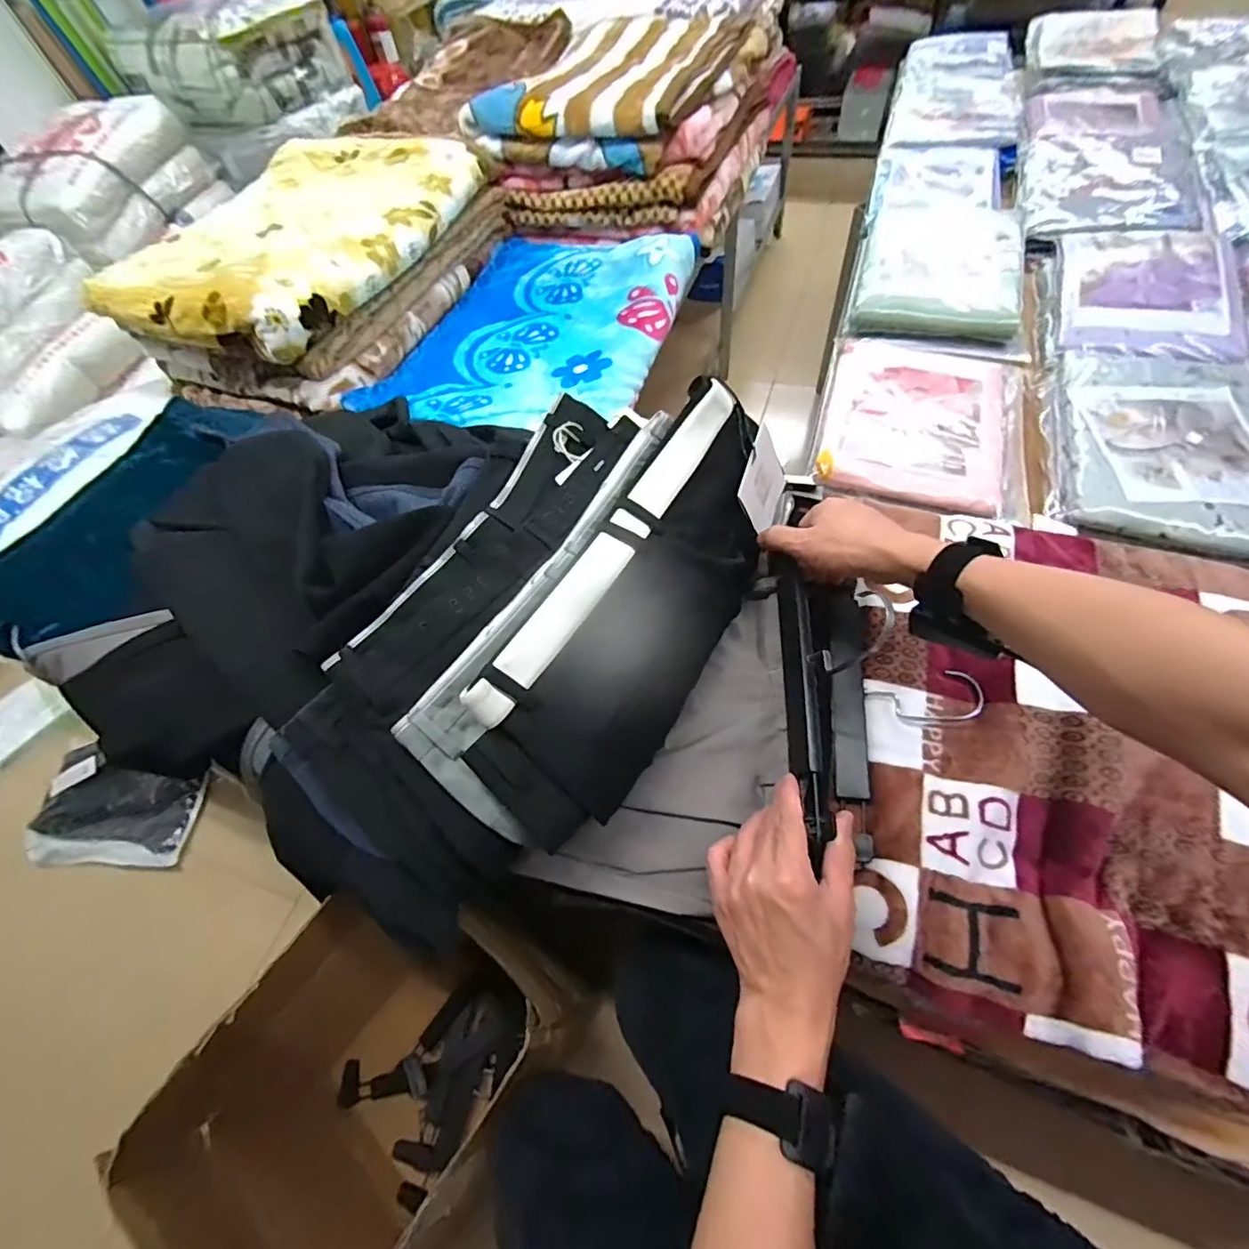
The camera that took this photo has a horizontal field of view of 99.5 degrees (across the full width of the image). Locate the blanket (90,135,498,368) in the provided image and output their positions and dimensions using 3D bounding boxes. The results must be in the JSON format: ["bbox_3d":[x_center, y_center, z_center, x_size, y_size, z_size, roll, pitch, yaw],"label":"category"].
[{"bbox_3d":[-0.629,-0.804,1.056,0.466,0.089,0.696,18,64,17],"label":"blanket"}]

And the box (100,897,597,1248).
[{"bbox_3d":[-0.298,0.626,0.760,0.309,0.479,0.431,33,69,23],"label":"box"}]

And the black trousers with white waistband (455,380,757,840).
[{"bbox_3d":[0.019,-0.013,0.462,0.158,0.050,0.395,43,69,-19],"label":"black trousers with white waistband"}]

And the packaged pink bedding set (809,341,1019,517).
[{"bbox_3d":[0.490,-0.337,0.855,0.316,0.061,0.398,13,62,14],"label":"packaged pink bedding set"}]

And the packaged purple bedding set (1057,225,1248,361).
[{"bbox_3d":[0.966,-0.619,0.970,0.278,0.043,0.423,14,63,15],"label":"packaged purple bedding set"}]

